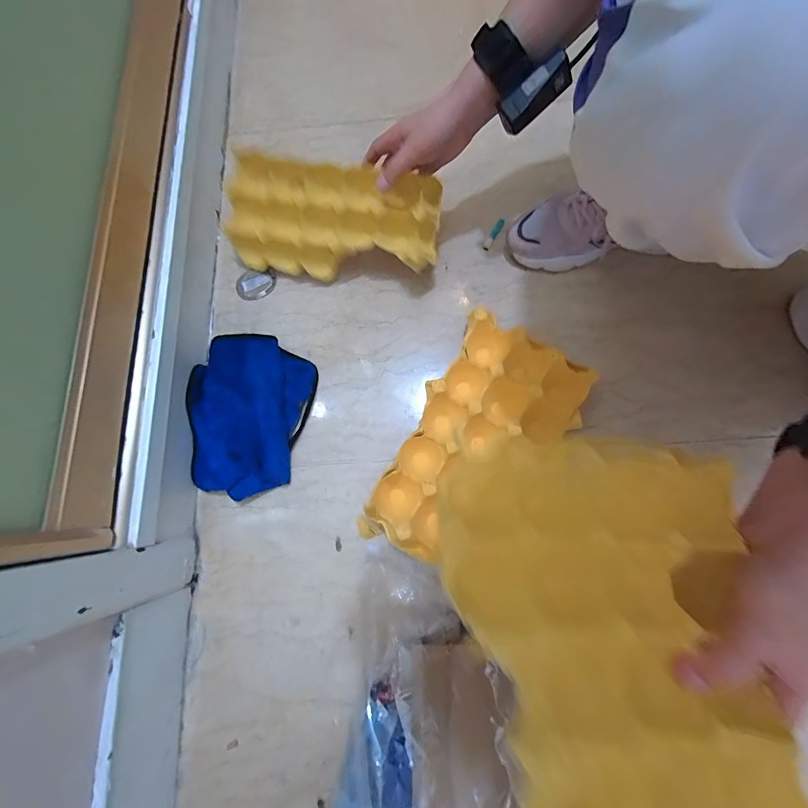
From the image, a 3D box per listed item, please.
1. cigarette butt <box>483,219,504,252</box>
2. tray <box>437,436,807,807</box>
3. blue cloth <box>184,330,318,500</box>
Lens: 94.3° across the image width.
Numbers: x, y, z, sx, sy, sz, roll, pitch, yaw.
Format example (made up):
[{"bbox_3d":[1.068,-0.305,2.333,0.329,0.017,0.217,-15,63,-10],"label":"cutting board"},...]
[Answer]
[{"bbox_3d":[0.128,-0.241,0.534,0.011,0.004,0.055,29,79,8],"label":"cigarette butt"},{"bbox_3d":[0.121,0.152,0.202,0.185,0.060,0.273,-3,76,1],"label":"tray"},{"bbox_3d":[-0.198,0.011,0.469,0.149,0.038,0.199,5,78,4],"label":"blue cloth"}]

